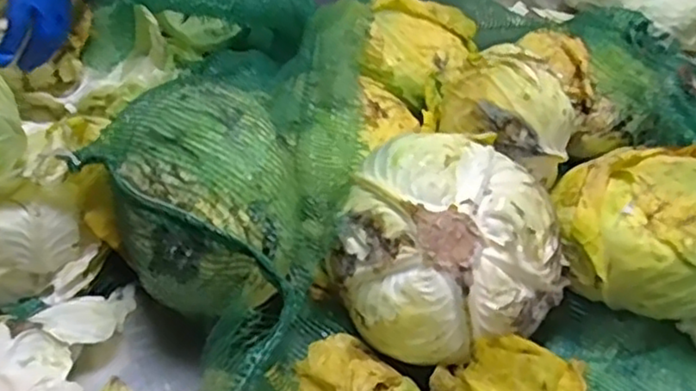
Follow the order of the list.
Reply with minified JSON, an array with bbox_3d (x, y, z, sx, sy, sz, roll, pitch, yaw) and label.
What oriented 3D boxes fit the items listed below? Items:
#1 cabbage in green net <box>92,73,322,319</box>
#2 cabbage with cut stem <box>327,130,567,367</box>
[{"bbox_3d":[-0.123,-0.002,0.565,0.193,0.135,0.189,6,43,3],"label":"cabbage in green net"},{"bbox_3d":[0.083,0.039,0.550,0.163,0.110,0.163,32,50,28],"label":"cabbage with cut stem"}]

